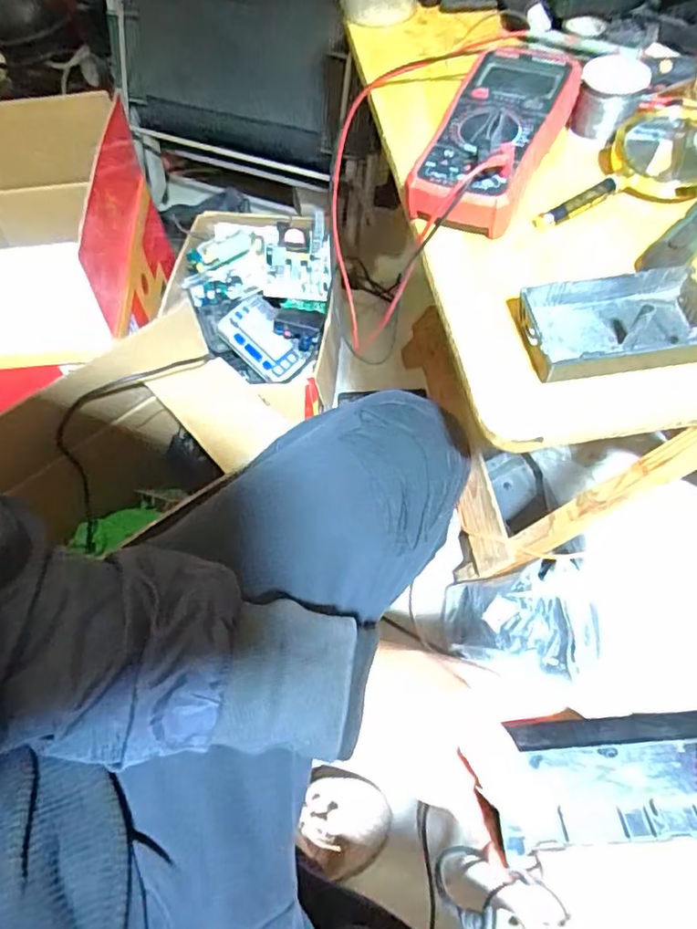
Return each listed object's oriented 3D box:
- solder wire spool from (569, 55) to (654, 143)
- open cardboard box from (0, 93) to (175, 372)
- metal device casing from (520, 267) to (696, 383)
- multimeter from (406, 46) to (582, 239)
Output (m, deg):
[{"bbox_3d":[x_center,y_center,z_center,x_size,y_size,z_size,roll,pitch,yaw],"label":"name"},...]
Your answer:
[{"bbox_3d":[0.228,-0.321,0.526,0.054,0.049,0.060,18,61,14],"label":"solder wire spool"},{"bbox_3d":[-0.487,-0.322,0.891,0.333,0.221,0.374,-7,59,0],"label":"open cardboard box"},{"bbox_3d":[0.184,-0.095,0.406,0.126,0.027,0.069,-7,59,-1],"label":"metal device casing"},{"bbox_3d":[0.120,-0.273,0.498,0.092,0.047,0.204,22,63,16],"label":"multimeter"}]

